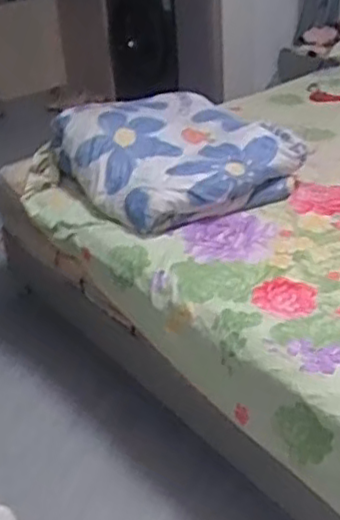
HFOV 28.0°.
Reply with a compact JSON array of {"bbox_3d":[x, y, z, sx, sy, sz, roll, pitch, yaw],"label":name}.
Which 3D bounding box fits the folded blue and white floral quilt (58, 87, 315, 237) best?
[{"bbox_3d":[0.001,-0.308,1.904,0.507,0.155,0.584,-23,35,-29],"label":"folded blue and white floral quilt"}]

